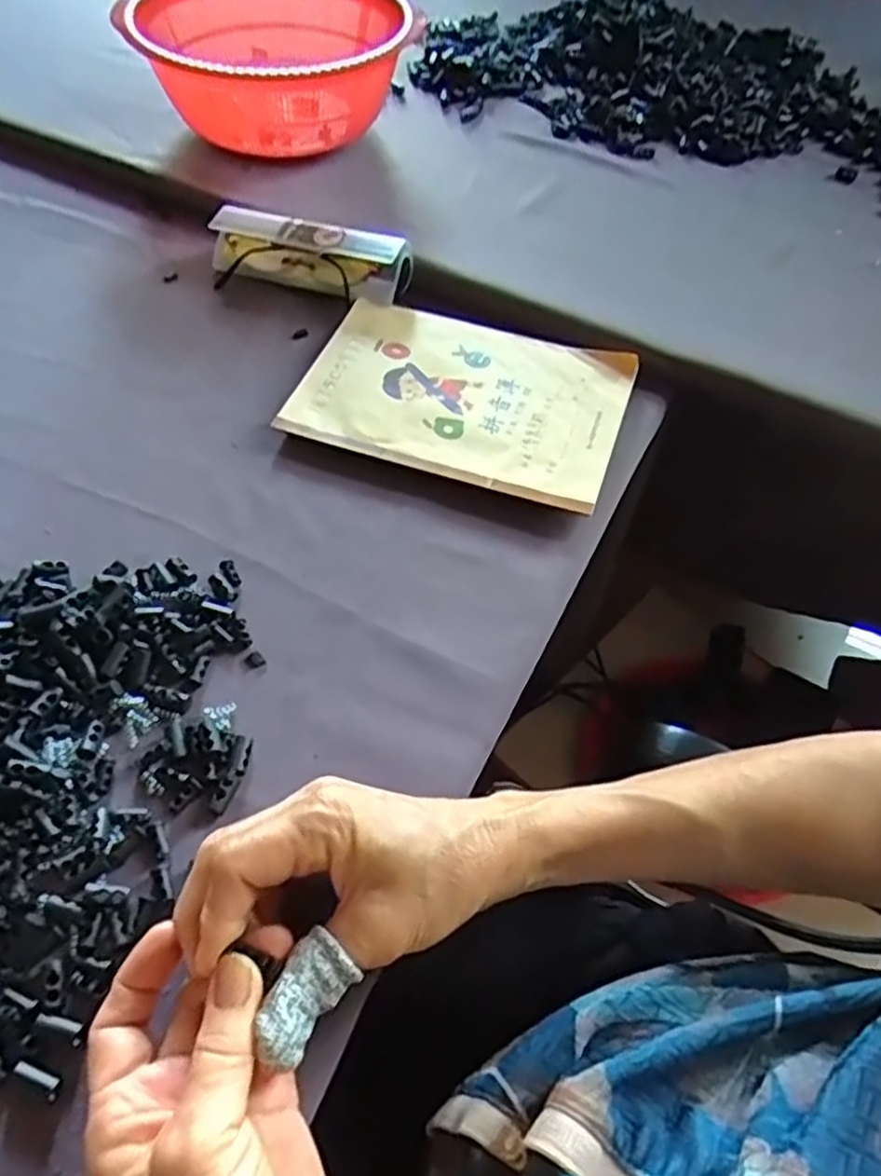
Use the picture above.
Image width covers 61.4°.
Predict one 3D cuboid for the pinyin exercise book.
[{"bbox_3d":[0.014,-0.129,0.486,0.204,0.011,0.139,17,58,9],"label":"pinyin exercise book"}]

